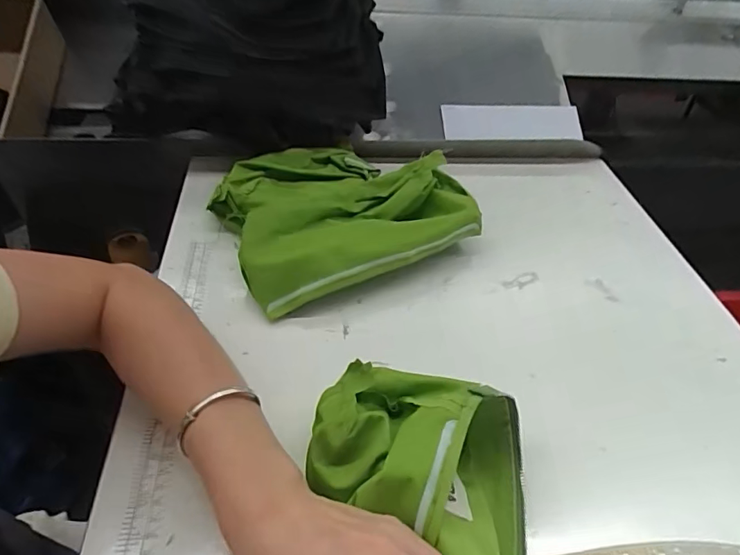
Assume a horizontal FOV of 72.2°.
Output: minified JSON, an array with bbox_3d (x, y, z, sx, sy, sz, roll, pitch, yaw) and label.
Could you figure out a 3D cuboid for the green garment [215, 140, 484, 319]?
[{"bbox_3d":[-0.037,-0.077,0.517,0.226,0.052,0.221,-18,48,-22],"label":"green garment"}]

